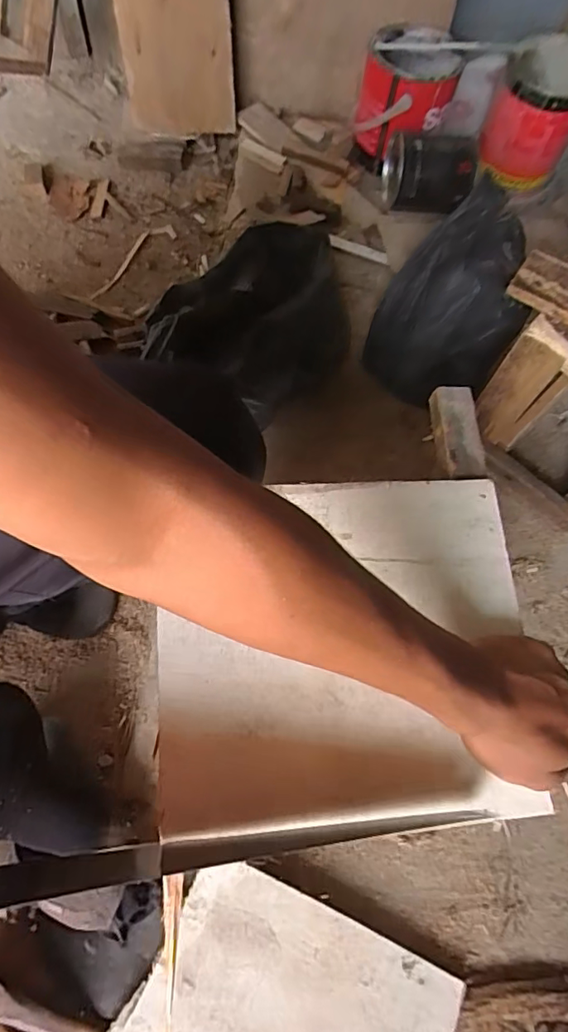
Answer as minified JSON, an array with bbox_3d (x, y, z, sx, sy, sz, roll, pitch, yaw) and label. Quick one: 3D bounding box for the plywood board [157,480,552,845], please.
[{"bbox_3d":[0.044,0.088,0.389,0.263,0.019,0.239,-2,65,-3],"label":"plywood board"}]

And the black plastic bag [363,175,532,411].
[{"bbox_3d":[0.210,-0.269,0.684,0.174,0.208,0.170,19,67,3],"label":"black plastic bag"}]

